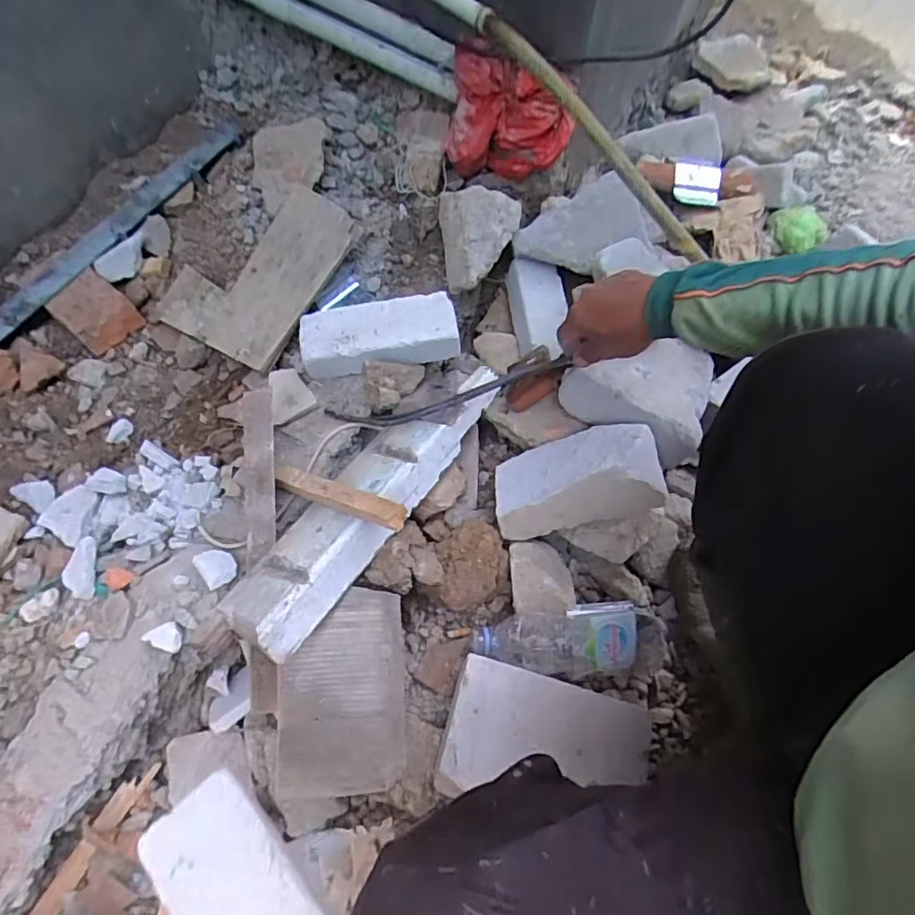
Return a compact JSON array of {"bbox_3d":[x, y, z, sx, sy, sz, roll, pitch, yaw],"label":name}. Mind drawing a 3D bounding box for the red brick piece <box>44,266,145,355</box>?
[{"bbox_3d":[-0.483,-0.193,0.747,0.099,0.040,0.081,39,72,16],"label":"red brick piece"}]

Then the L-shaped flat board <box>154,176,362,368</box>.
[{"bbox_3d":[-0.259,-0.249,0.740,0.173,0.027,0.255,36,87,5],"label":"L-shaped flat board"}]

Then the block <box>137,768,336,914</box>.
[{"bbox_3d":[-0.138,0.308,0.376,0.184,0.021,0.078,36,70,26],"label":"block"}]

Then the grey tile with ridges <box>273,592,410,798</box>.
[{"bbox_3d":[-0.121,0.243,0.584,0.131,0.014,0.195,-2,79,-1],"label":"grey tile with ridges"}]

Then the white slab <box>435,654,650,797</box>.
[{"bbox_3d":[0.087,0.284,0.554,0.193,0.018,0.123,16,59,4],"label":"white slab"}]

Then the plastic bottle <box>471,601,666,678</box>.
[{"bbox_3d":[0.127,0.209,0.635,0.217,0.068,0.075,-3,66,-1],"label":"plastic bottle"}]

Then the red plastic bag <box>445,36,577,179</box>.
[{"bbox_3d":[0.071,-0.476,0.773,0.171,0.163,0.085,7,66,3],"label":"red plastic bag"}]

